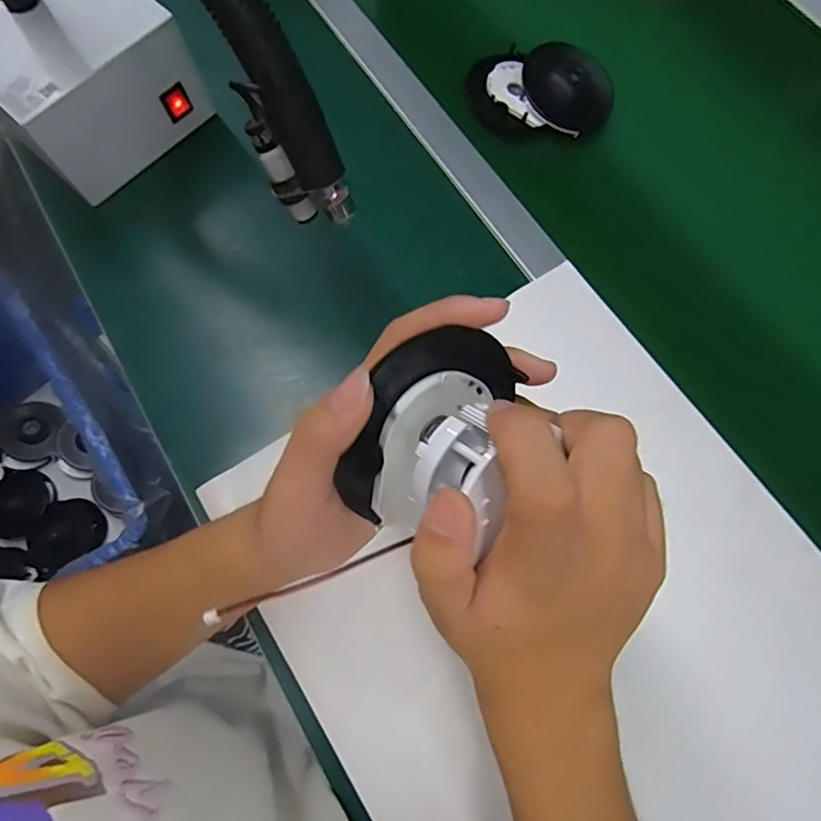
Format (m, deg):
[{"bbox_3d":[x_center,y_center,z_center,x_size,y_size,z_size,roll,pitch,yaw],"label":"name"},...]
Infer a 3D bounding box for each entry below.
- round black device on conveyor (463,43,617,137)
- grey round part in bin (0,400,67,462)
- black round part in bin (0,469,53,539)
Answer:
[{"bbox_3d":[0.126,-0.314,0.541,0.136,0.044,0.076,18,75,6],"label":"round black device on conveyor"},{"bbox_3d":[-0.587,0.029,0.848,0.088,0.012,0.094,27,89,-7],"label":"grey round part in bin"},{"bbox_3d":[-0.592,0.140,0.827,0.085,0.018,0.099,30,76,9],"label":"black round part in bin"}]

